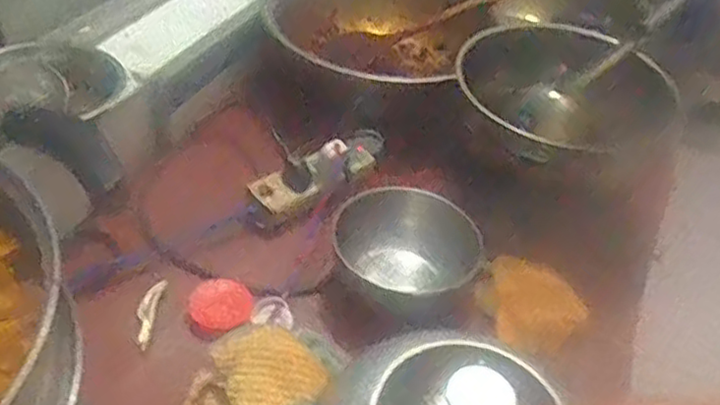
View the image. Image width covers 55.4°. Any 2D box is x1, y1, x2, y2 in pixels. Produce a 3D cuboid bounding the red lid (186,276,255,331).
[{"bbox_3d":[-0.134,0.097,0.662,0.060,0.014,0.054,0,42,-8],"label":"red lid"}]

